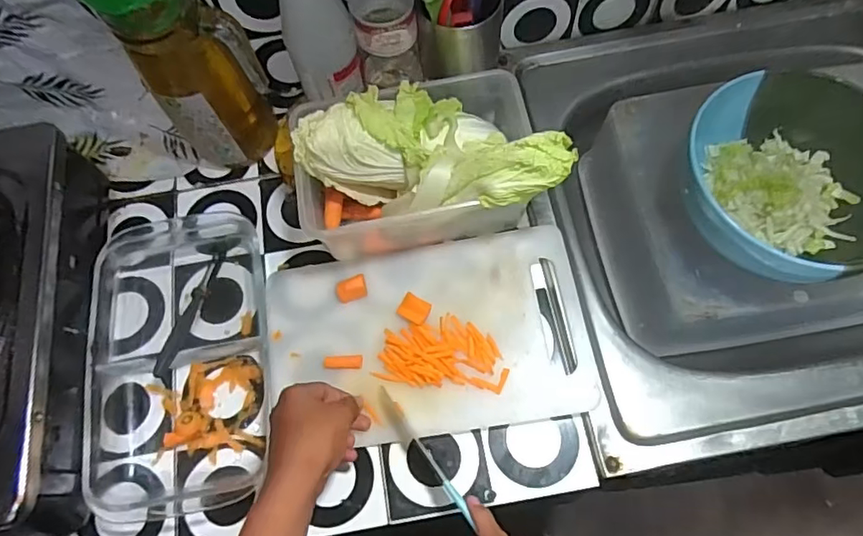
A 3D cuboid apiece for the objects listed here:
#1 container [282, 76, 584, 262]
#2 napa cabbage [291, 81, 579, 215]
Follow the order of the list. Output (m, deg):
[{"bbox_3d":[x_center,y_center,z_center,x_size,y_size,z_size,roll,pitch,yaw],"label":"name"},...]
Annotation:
[{"bbox_3d":[-0.005,-0.123,0.567,0.244,0.133,0.170,-4,68,2],"label":"container"},{"bbox_3d":[0.003,-0.115,0.541,0.247,0.094,0.110,8,69,7],"label":"napa cabbage"}]

